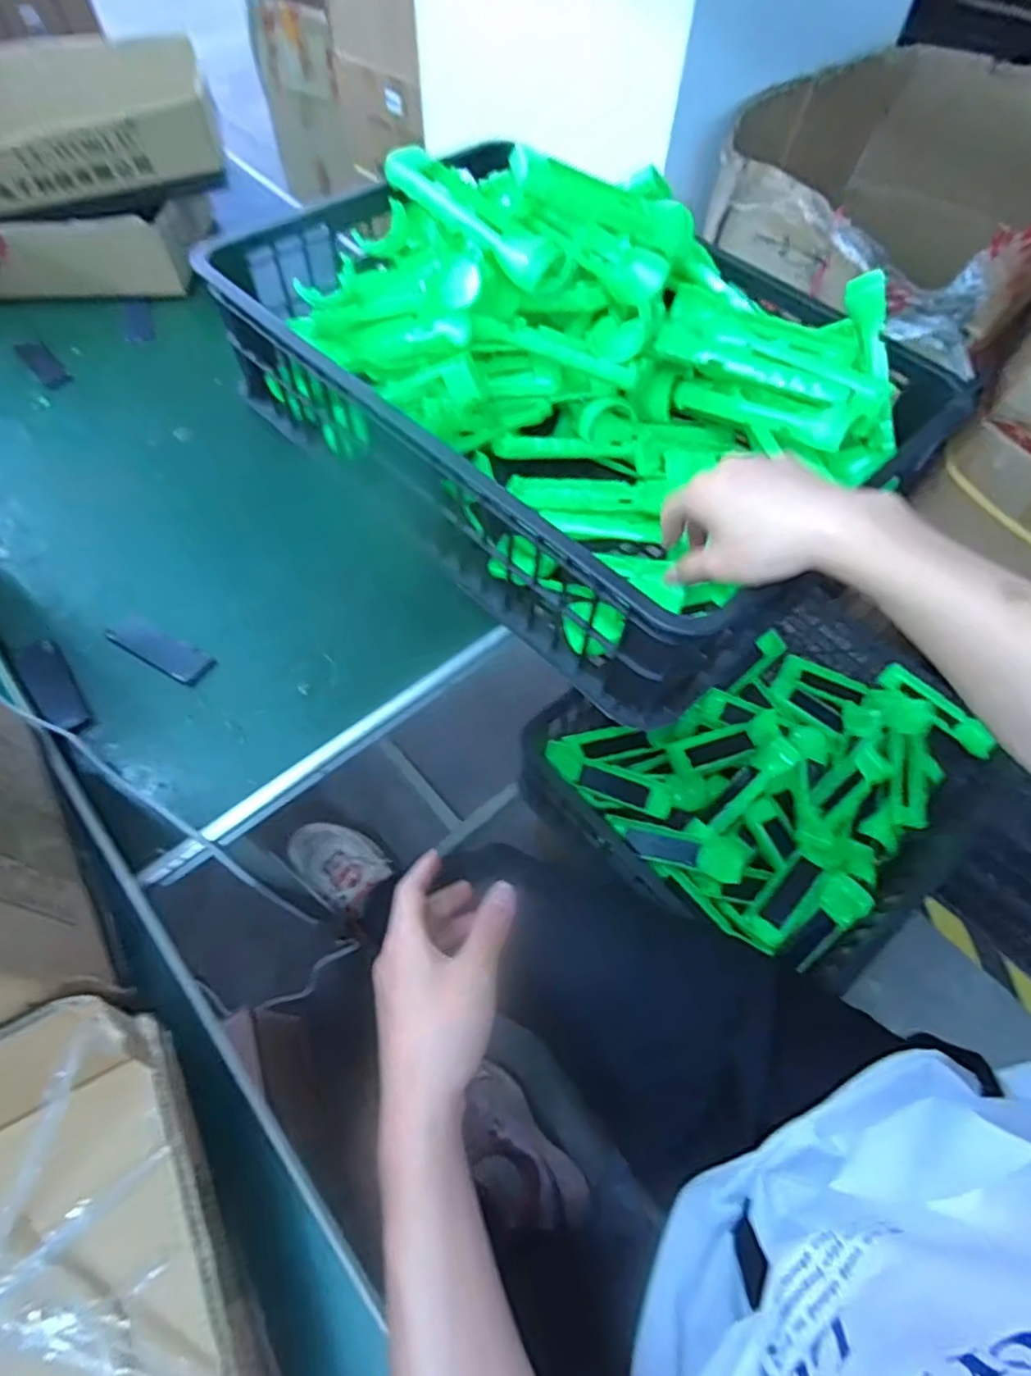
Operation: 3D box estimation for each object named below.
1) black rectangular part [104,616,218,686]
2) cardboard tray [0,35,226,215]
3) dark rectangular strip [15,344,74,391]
[{"bbox_3d":[-0.295,-0.033,0.528,0.100,0.004,0.030,27,63,13],"label":"black rectangular part"},{"bbox_3d":[-0.575,-0.651,0.733,0.448,0.091,0.251,-10,61,-8],"label":"cardboard tray"},{"bbox_3d":[-0.524,-0.360,0.709,0.028,0.004,0.100,-38,68,-21],"label":"dark rectangular strip"}]

